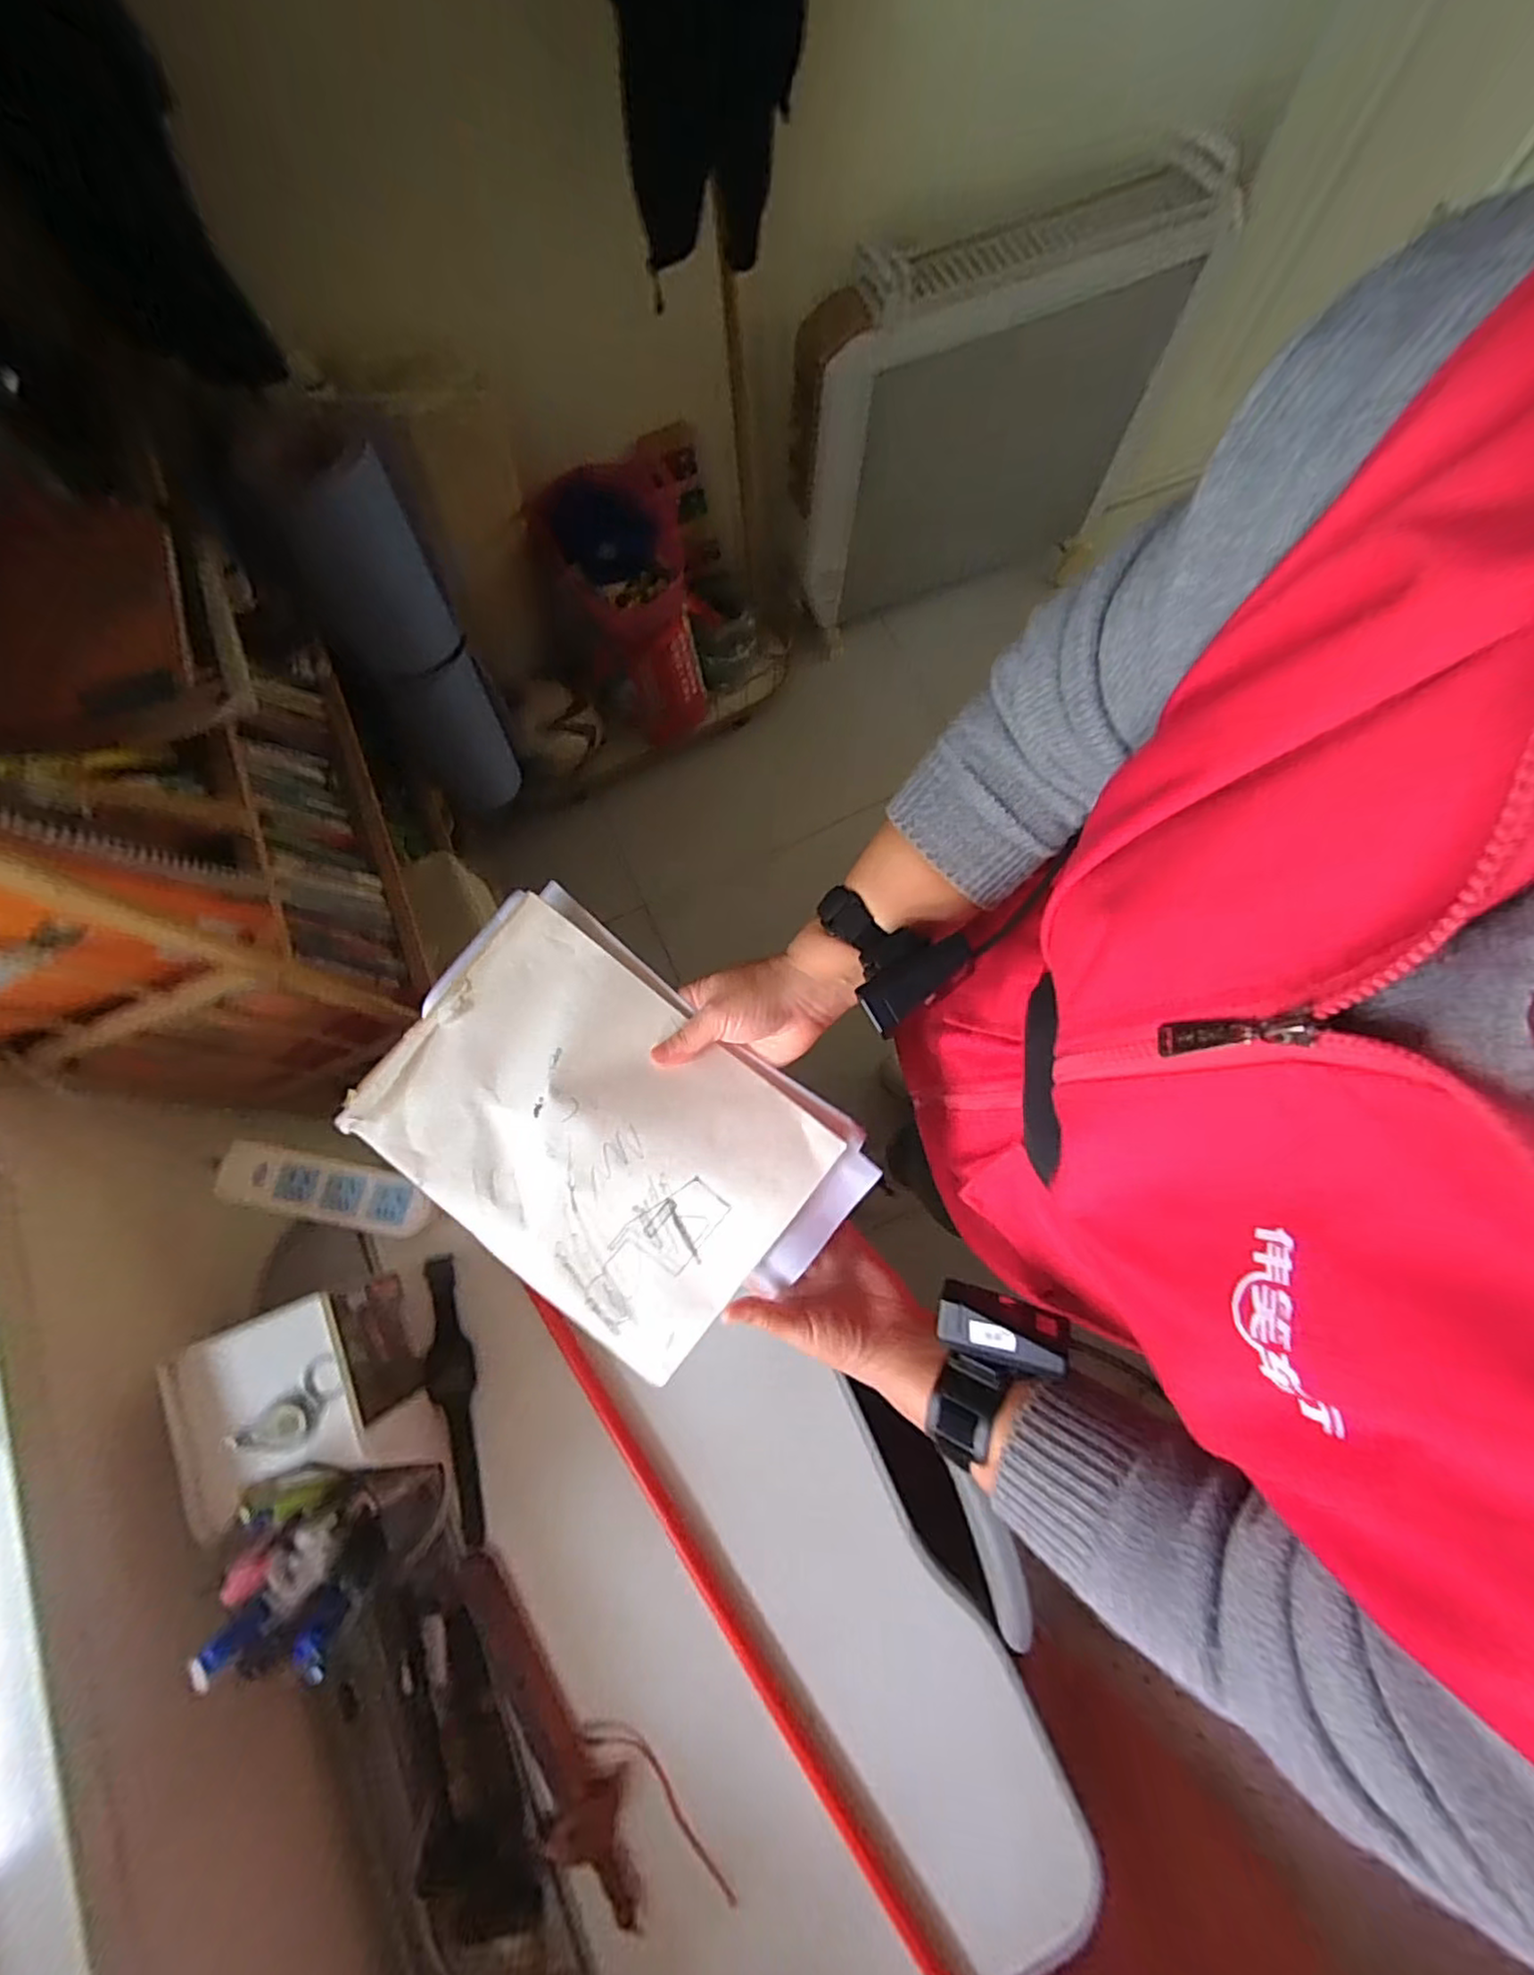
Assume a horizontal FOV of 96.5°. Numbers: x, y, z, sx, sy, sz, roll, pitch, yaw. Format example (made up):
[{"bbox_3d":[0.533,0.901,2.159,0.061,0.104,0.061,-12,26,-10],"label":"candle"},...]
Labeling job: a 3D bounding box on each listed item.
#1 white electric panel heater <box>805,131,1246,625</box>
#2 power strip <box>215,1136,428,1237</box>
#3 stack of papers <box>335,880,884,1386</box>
[{"bbox_3d":[0.382,-1.025,1.272,0.689,0.565,0.125,-21,76,-5],"label":"white electric panel heater"},{"bbox_3d":[-0.402,0.187,0.633,0.175,0.023,0.056,17,76,-9],"label":"power strip"},{"bbox_3d":[-0.102,0.094,0.437,0.295,0.014,0.198,39,84,3],"label":"stack of papers"}]

